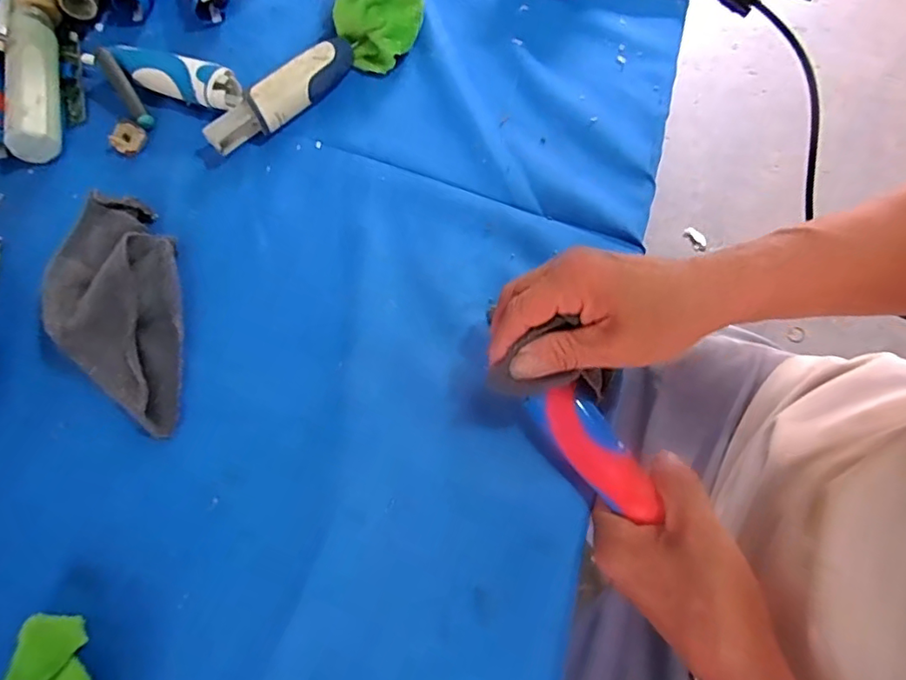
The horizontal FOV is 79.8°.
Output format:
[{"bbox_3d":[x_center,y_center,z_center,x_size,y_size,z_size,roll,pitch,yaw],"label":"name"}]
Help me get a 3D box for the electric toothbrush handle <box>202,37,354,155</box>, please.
[{"bbox_3d":[-0.131,-0.190,0.424,0.133,0.025,0.028,-40,75,-13],"label":"electric toothbrush handle"}]

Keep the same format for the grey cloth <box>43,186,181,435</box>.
[{"bbox_3d":[-0.233,-0.022,0.367,0.085,0.025,0.174,-10,71,-4],"label":"grey cloth"}]

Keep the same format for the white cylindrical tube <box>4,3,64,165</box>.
[{"bbox_3d":[-0.338,-0.212,0.434,0.034,0.027,0.141,-13,71,-5],"label":"white cylindrical tube"}]

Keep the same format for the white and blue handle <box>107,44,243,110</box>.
[{"bbox_3d":[-0.223,-0.213,0.434,0.105,0.023,0.031,20,71,7],"label":"white and blue handle"}]

